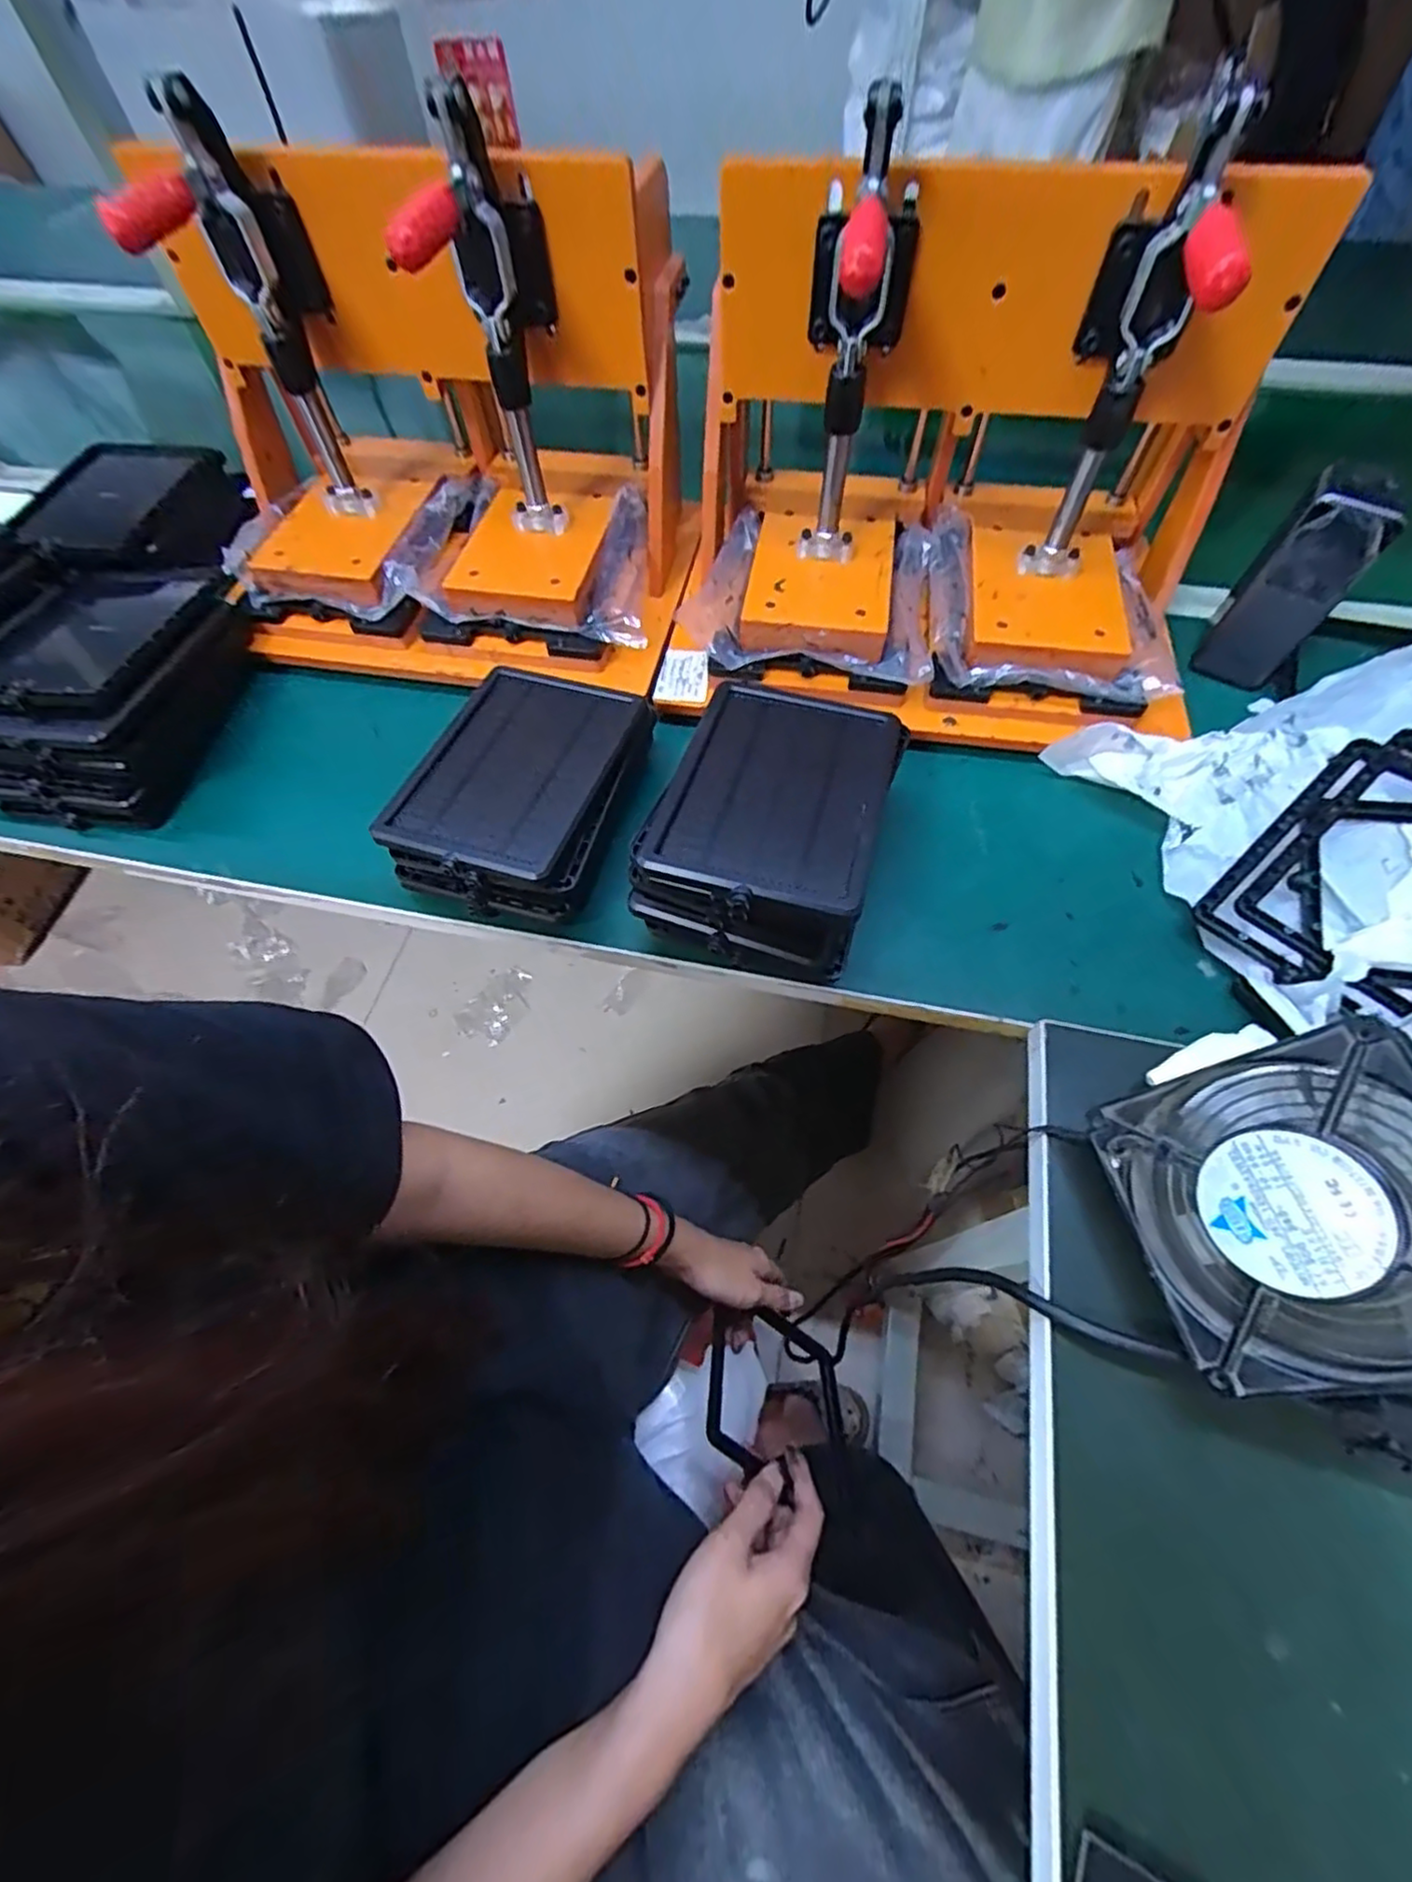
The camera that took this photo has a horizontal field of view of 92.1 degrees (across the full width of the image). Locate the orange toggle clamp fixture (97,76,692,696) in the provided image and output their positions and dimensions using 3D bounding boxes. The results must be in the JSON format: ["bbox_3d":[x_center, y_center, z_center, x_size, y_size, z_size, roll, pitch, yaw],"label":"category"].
[{"bbox_3d":[-0.201,-0.389,0.493,0.351,0.247,0.279,3,60,3],"label":"orange toggle clamp fixture"}]

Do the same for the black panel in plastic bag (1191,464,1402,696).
[{"bbox_3d":[0.404,-0.244,0.469,0.059,0.130,0.043,35,67,19],"label":"black panel in plastic bag"}]

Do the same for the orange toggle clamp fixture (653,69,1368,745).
[{"bbox_3d":[0.161,-0.309,0.437,0.352,0.236,0.232,12,61,8],"label":"orange toggle clamp fixture"}]

